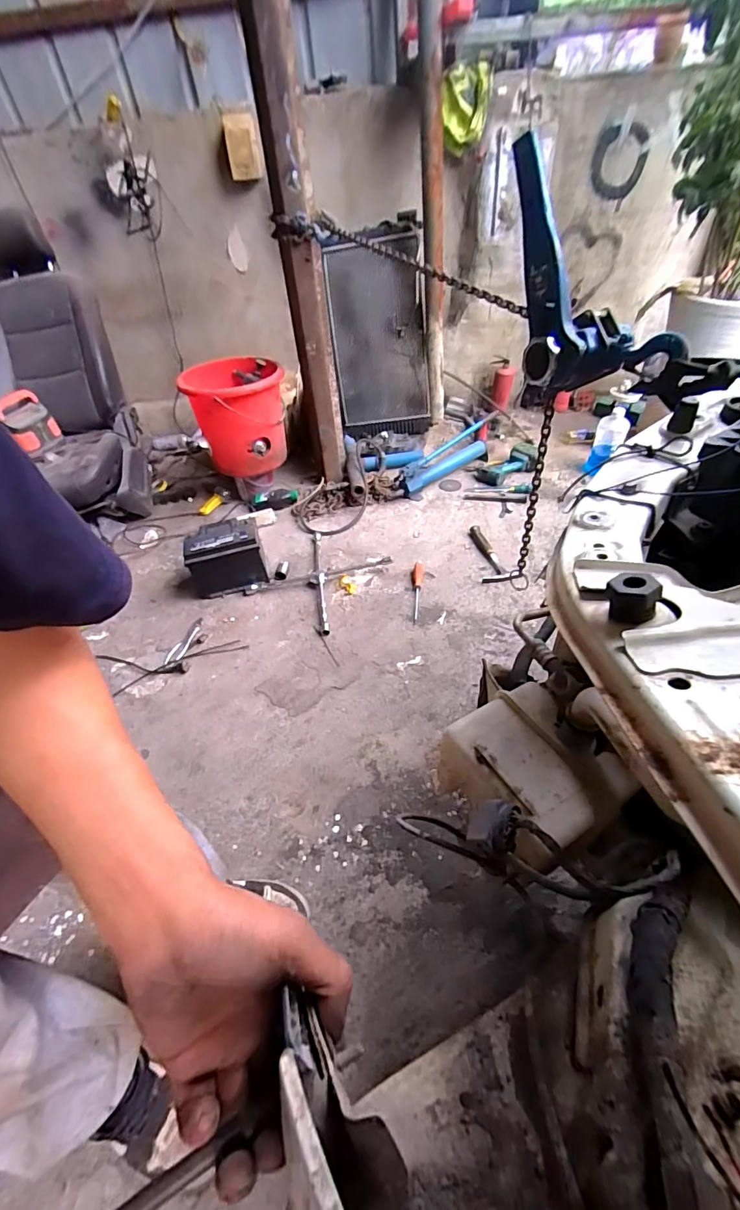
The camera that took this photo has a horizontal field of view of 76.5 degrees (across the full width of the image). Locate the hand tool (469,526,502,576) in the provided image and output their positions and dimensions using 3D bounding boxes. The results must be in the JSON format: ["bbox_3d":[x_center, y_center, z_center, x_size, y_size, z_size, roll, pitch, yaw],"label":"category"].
[{"bbox_3d":[0.419,-0.203,1.686,0.037,0.026,0.282,-12,44,-5],"label":"hand tool"}]

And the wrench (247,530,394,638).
[{"bbox_3d":[-0.177,-0.101,1.662,0.394,0.034,0.419,23,52,28],"label":"wrench"}]

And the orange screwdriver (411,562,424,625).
[{"bbox_3d":[0.155,-0.053,1.560,0.041,0.029,0.285,1,45,9],"label":"orange screwdriver"}]

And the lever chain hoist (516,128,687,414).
[{"bbox_3d":[0.322,-0.451,0.674,0.274,0.309,0.119,18,49,24],"label":"lever chain hoist"}]

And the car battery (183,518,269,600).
[{"bbox_3d":[-0.509,-0.163,1.647,0.272,0.206,0.195,-15,44,-8],"label":"car battery"}]

